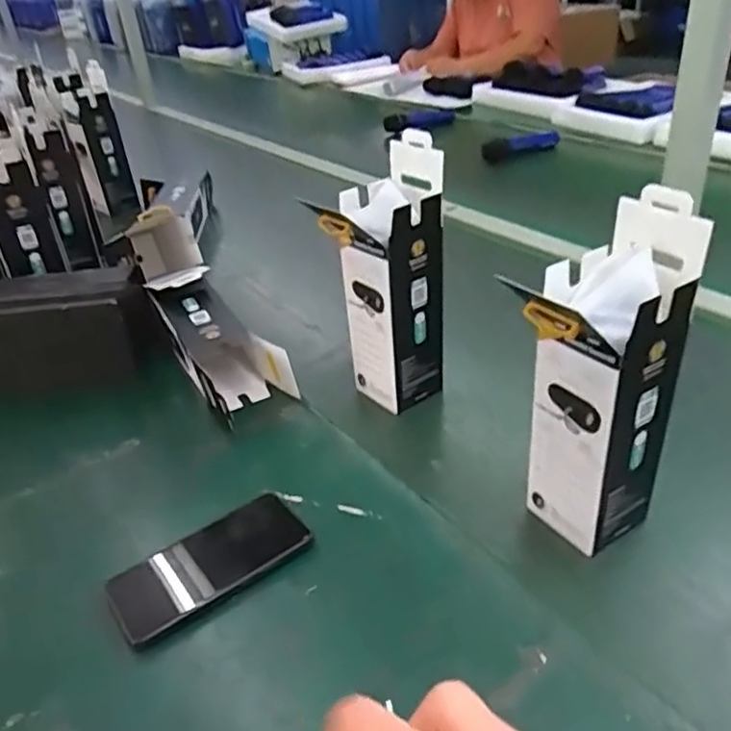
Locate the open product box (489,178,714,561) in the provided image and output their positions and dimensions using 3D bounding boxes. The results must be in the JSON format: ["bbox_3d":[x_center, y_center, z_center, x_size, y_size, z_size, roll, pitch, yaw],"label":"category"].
[{"bbox_3d":[0.180,0.022,0.515,0.109,0.255,0.083,-20,35,-21],"label":"open product box"}]

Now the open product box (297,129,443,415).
[{"bbox_3d":[0.018,-0.086,0.695,0.123,0.258,0.083,-25,37,-28],"label":"open product box"}]

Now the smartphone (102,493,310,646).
[{"bbox_3d":[-0.131,0.164,0.554,0.158,0.014,0.076,-25,38,-24],"label":"smartphone"}]

